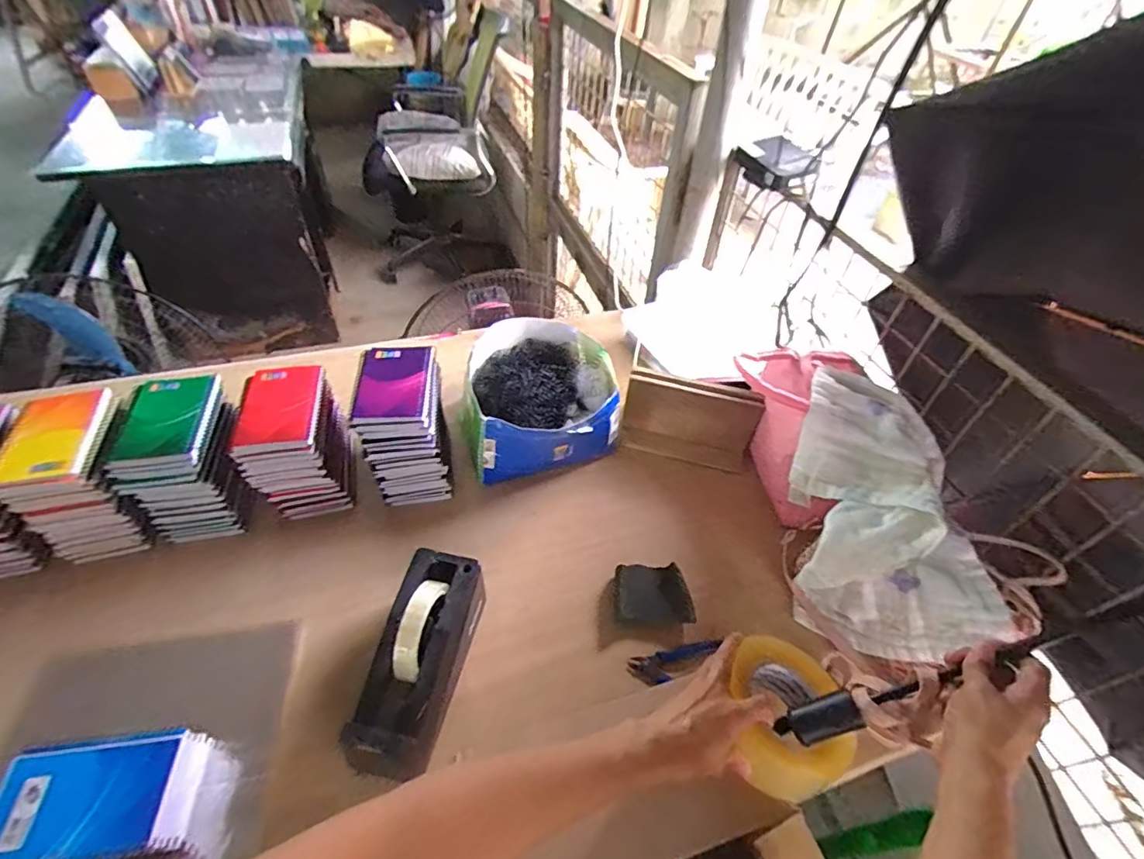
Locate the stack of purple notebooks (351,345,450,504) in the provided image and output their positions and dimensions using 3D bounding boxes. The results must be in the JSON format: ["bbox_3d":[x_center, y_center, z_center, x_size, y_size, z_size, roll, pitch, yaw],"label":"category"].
[{"bbox_3d":[-0.227,-0.003,0.711,0.102,0.163,0.136,-6,48,-11],"label":"stack of purple notebooks"}]

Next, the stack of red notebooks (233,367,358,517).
[{"bbox_3d":[-0.356,0.022,0.685,0.103,0.159,0.133,-9,49,-14],"label":"stack of red notebooks"}]

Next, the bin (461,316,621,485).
[{"bbox_3d":[-0.050,-0.051,0.819,0.231,0.135,0.263,1,47,-5],"label":"bin"}]

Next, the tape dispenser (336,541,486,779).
[{"bbox_3d":[-0.156,0.229,0.533,0.085,0.124,0.201,12,47,5],"label":"tape dispenser"}]

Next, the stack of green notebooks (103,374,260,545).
[{"bbox_3d":[-0.476,0.036,0.655,0.104,0.153,0.136,-10,49,-14],"label":"stack of green notebooks"}]

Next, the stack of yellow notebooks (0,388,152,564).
[{"bbox_3d":[-0.580,0.055,0.634,0.098,0.150,0.135,-10,49,-15],"label":"stack of yellow notebooks"}]

